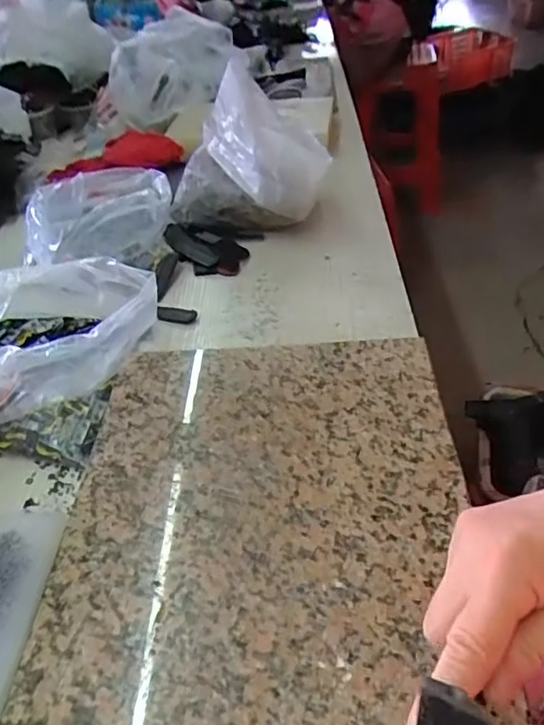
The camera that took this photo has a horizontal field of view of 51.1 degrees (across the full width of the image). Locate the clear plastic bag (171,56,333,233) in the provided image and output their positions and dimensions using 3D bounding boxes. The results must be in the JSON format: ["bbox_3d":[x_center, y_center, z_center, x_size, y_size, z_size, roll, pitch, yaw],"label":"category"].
[{"bbox_3d":[-0.019,-0.280,0.784,0.222,0.170,0.147,11,44,19],"label":"clear plastic bag"}]

